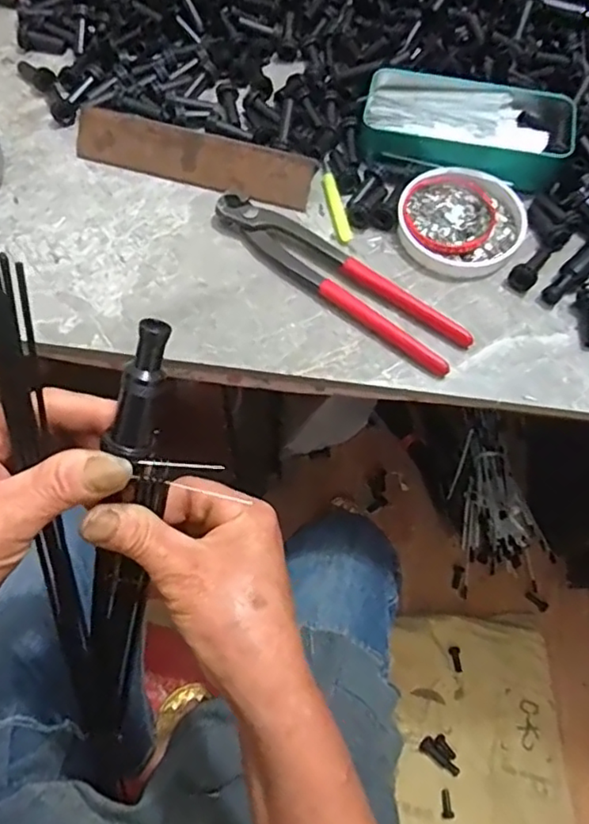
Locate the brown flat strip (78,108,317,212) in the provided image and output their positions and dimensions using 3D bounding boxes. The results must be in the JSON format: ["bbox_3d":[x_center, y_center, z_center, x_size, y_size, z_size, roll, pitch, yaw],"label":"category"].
[{"bbox_3d":[-0.075,-0.189,0.450,0.179,0.039,0.005,16,23,5],"label":"brown flat strip"}]

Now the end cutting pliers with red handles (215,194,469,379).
[{"bbox_3d":[0.031,-0.095,0.414,0.194,0.015,0.041,38,70,15],"label":"end cutting pliers with red handles"}]

